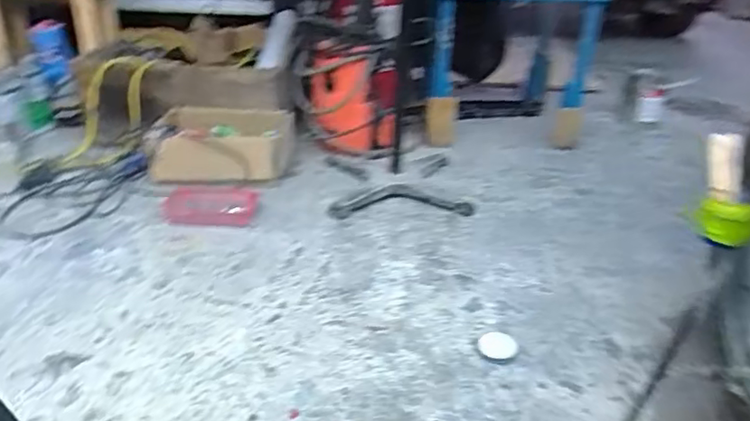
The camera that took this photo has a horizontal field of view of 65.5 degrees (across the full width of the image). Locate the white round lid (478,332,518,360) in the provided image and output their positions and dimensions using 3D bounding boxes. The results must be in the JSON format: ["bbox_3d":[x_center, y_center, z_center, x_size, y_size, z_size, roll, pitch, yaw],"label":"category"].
[{"bbox_3d":[0.243,0.263,1.148,0.074,0.014,0.079,2,30,-1],"label":"white round lid"}]

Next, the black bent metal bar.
[{"bbox_3d":[0.075,-0.025,1.667,0.412,0.034,0.131,-3,30,-9],"label":"black bent metal bar"}]

